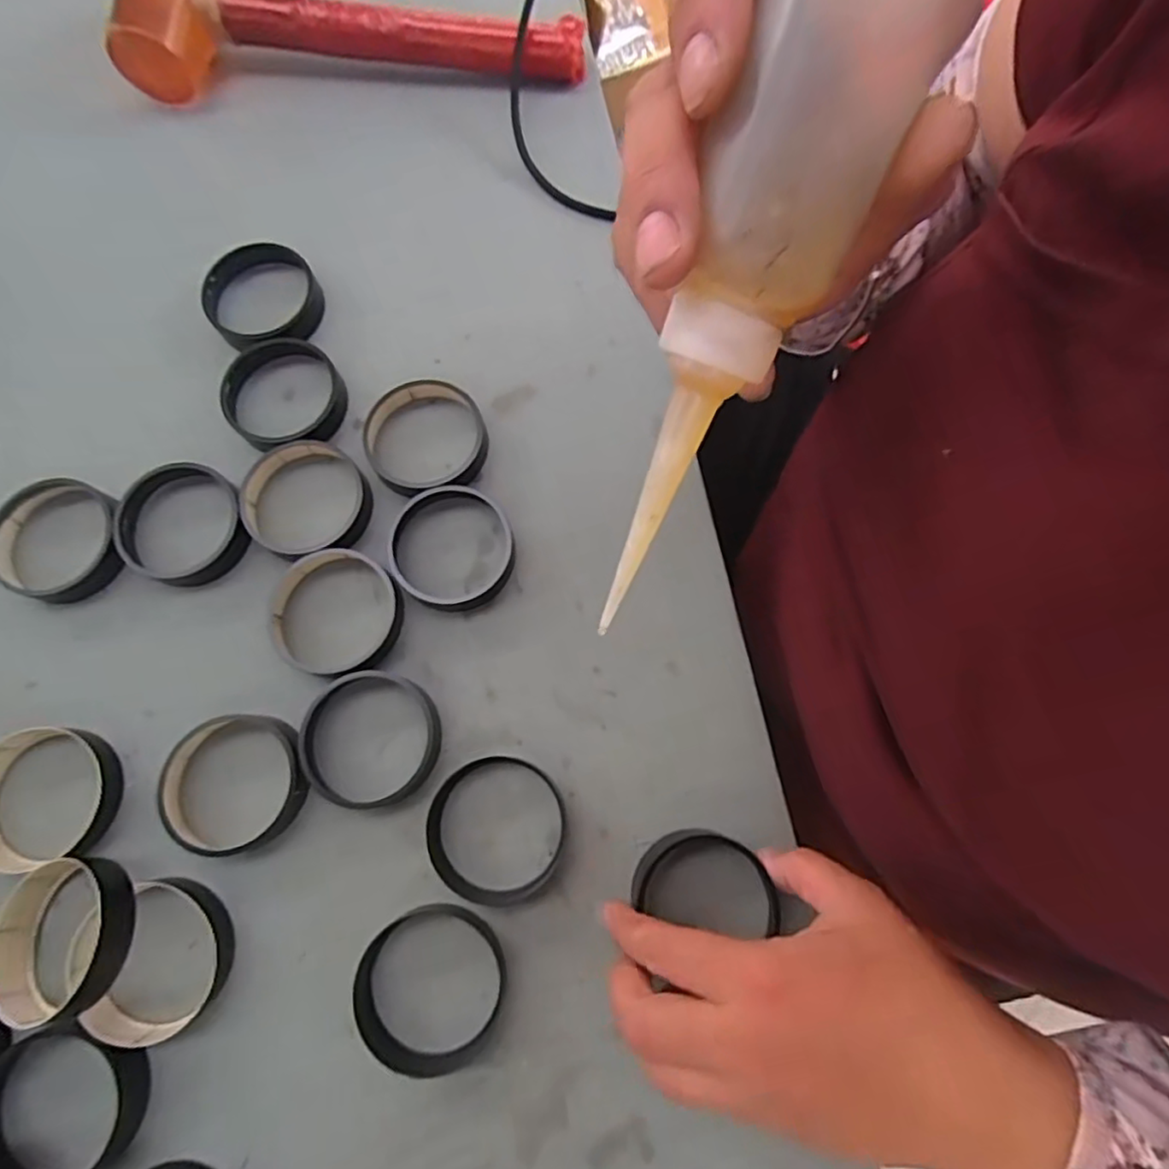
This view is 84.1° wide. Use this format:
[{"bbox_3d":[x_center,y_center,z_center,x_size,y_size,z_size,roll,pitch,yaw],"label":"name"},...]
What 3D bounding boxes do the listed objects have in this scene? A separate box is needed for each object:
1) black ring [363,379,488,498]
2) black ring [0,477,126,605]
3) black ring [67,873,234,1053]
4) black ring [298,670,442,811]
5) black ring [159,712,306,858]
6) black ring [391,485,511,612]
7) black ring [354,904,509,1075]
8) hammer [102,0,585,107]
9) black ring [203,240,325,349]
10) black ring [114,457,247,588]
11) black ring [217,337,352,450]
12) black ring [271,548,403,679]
[{"bbox_3d":[-0.094,-0.086,0.382,0.071,0.015,0.073,0,75,1],"label":"black ring"},{"bbox_3d":[-0.292,-0.025,0.361,0.072,0.014,0.067,0,75,1],"label":"black ring"},{"bbox_3d":[-0.211,0.179,0.313,0.070,0.018,0.067,0,75,1],"label":"black ring"},{"bbox_3d":[-0.114,0.080,0.340,0.072,0.013,0.070,0,75,1],"label":"black ring"},{"bbox_3d":[-0.180,0.102,0.333,0.071,0.015,0.069,0,75,1],"label":"black ring"},{"bbox_3d":[-0.075,-0.020,0.364,0.069,0.017,0.067,0,75,1],"label":"black ring"},{"bbox_3d":[-0.076,0.194,0.313,0.072,0.011,0.070,0,75,1],"label":"black ring"},{"bbox_3d":[-0.158,-0.394,0.446,0.309,0.058,0.099,1,75,1],"label":"hammer"},{"bbox_3d":[-0.201,-0.181,0.403,0.067,0.015,0.073,0,75,1],"label":"black ring"},{"bbox_3d":[-0.223,-0.033,0.360,0.068,0.017,0.065,0,75,1],"label":"black ring"},{"bbox_3d":[-0.177,-0.110,0.384,0.067,0.023,0.072,0,75,1],"label":"black ring"},{"bbox_3d":[-0.137,0.015,0.355,0.070,0.014,0.068,0,75,1],"label":"black ring"}]

